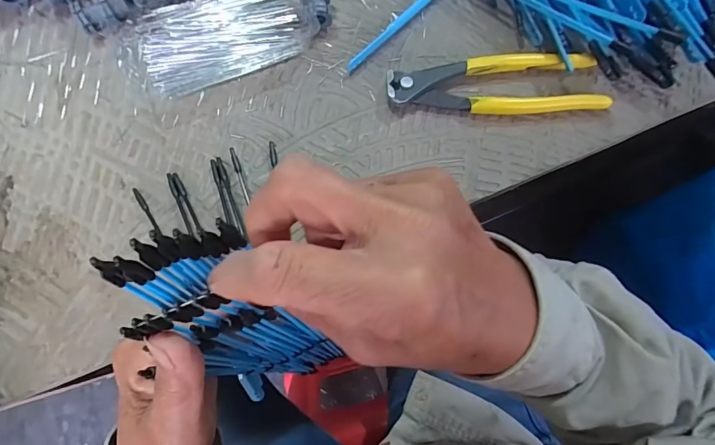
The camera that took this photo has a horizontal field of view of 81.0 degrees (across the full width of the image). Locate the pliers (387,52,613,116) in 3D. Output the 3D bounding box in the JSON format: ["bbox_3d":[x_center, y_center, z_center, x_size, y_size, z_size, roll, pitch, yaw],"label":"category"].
[{"bbox_3d":[0.105,-0.104,0.320,0.160,0.015,0.044,-3,79,-1],"label":"pliers"}]

